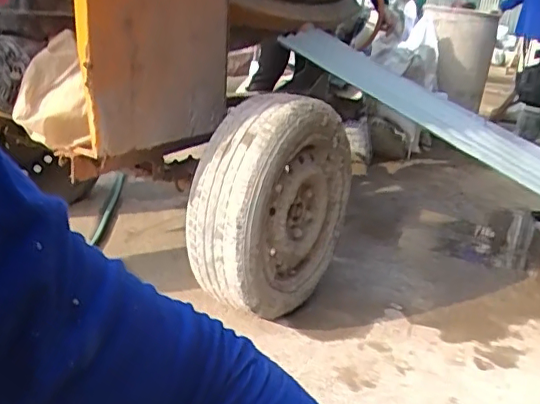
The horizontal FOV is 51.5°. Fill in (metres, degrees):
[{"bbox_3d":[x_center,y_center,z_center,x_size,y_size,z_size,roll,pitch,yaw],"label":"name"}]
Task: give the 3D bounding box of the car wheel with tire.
[{"bbox_3d":[0.024,0.012,1.347,0.200,0.493,0.462,16,22,27],"label":"car wheel with tire"}]

